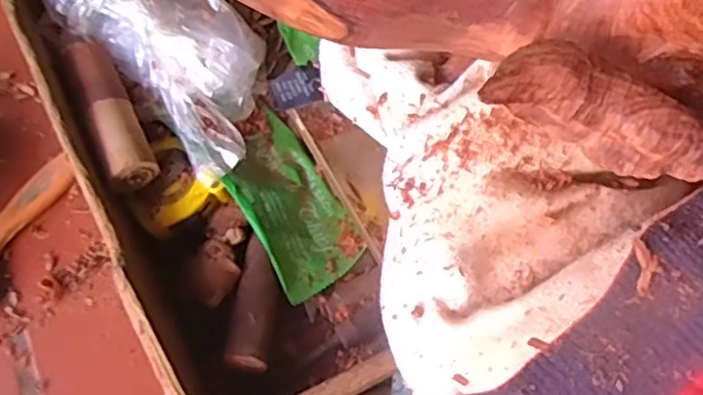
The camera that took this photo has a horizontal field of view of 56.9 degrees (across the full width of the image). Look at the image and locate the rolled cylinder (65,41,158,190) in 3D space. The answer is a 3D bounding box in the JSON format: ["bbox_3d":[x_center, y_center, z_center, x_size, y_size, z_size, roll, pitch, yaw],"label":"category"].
[{"bbox_3d":[-0.142,-0.053,0.384,0.023,0.023,0.095,-24,70,-9],"label":"rolled cylinder"}]

